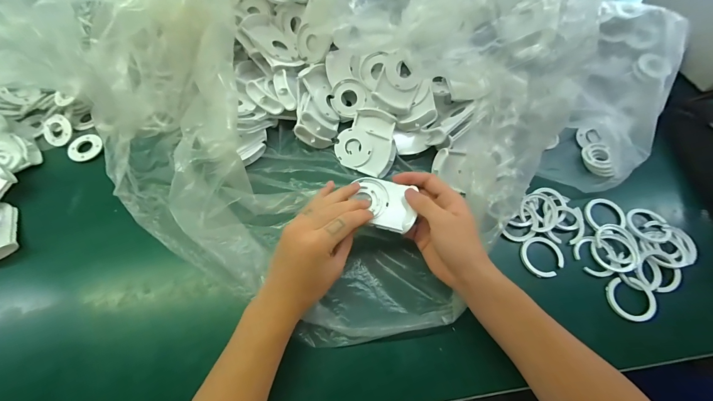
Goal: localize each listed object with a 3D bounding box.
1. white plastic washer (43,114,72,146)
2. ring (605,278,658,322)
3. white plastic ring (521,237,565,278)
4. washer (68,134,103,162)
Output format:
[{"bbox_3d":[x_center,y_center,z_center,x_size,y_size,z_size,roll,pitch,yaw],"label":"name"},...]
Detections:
[{"bbox_3d":[-0.433,-0.100,0.447,0.040,0.008,0.045,-15,91,8],"label":"white plastic washer"},{"bbox_3d":[0.327,0.120,0.369,0.051,0.010,0.045,26,67,10],"label":"ring"},{"bbox_3d":[0.234,0.071,0.390,0.051,0.008,0.049,1,65,-1],"label":"white plastic ring"},{"bbox_3d":[-0.391,-0.077,0.443,0.040,0.006,0.043,3,74,-10],"label":"washer"}]

